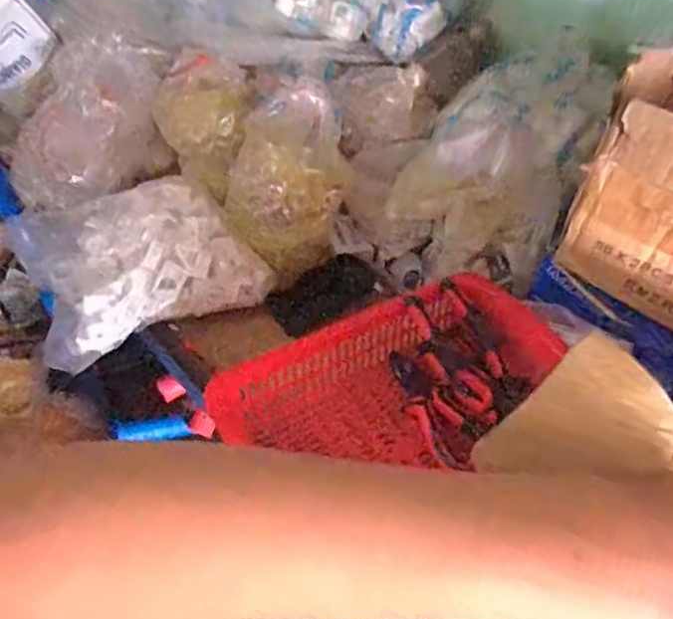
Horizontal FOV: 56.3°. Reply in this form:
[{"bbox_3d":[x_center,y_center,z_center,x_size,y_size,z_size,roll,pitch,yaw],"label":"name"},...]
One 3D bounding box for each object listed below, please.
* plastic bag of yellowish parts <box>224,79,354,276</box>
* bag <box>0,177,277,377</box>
[{"bbox_3d":[-0.047,-0.134,0.614,0.123,0.142,0.134,-7,50,-9],"label":"plastic bag of yellowish parts"},{"bbox_3d":[-0.200,-0.063,0.617,0.208,0.070,0.200,-23,54,-20],"label":"bag"}]

